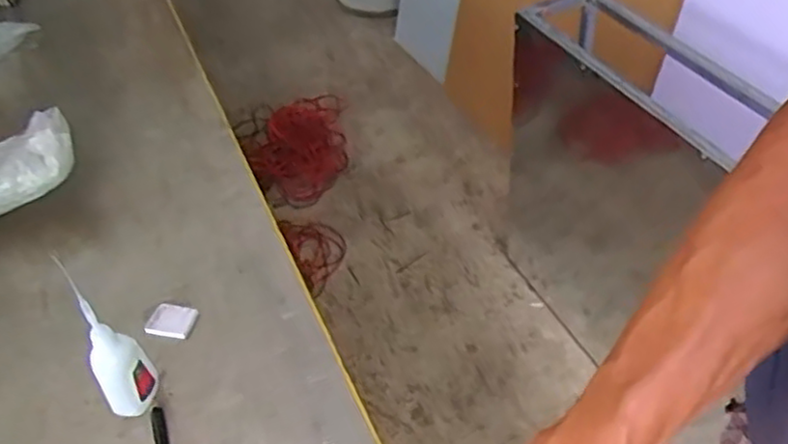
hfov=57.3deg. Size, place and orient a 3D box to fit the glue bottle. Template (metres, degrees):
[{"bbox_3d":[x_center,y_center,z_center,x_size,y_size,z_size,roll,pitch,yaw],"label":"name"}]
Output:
[{"bbox_3d":[-0.201,0.085,0.509,0.037,0.131,0.034,-23,45,-19],"label":"glue bottle"}]

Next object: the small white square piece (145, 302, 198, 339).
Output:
[{"bbox_3d":[-0.185,0.081,0.599,0.039,0.010,0.029,8,44,14],"label":"small white square piece"}]

